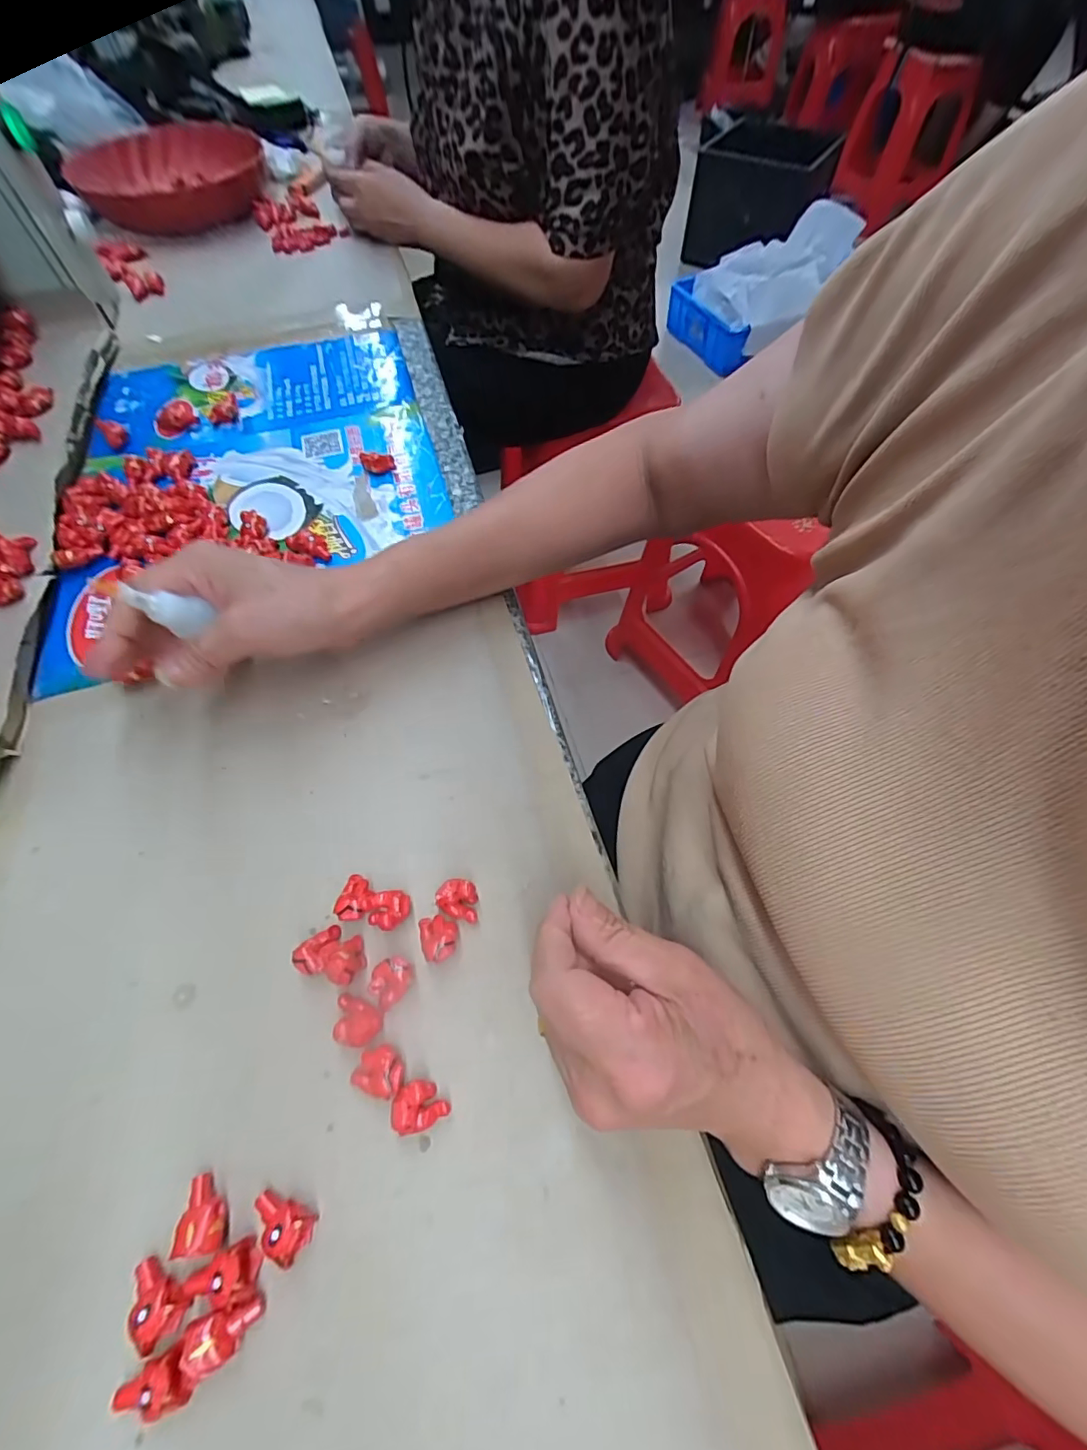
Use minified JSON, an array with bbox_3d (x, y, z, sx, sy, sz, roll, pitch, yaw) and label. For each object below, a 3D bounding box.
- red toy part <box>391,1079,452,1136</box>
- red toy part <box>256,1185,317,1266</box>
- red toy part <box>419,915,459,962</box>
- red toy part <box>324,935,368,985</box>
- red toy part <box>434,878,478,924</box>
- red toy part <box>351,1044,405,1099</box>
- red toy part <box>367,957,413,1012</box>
[{"bbox_3d":[-0.054,0.165,0.228,0.022,0.013,0.018,-22,63,-11],"label":"red toy part"},{"bbox_3d":[-0.106,0.198,0.209,0.026,0.013,0.015,25,65,14],"label":"red toy part"},{"bbox_3d":[-0.051,0.105,0.259,0.018,0.013,0.022,-13,62,-6],"label":"red toy part"},{"bbox_3d":[-0.095,0.112,0.252,0.017,0.018,0.022,9,62,6],"label":"red toy part"},{"bbox_3d":[-0.043,0.089,0.269,0.021,0.013,0.018,13,62,8],"label":"red toy part"},{"bbox_3d":[-0.073,0.154,0.234,0.023,0.012,0.019,16,63,9],"label":"red toy part"},{"bbox_3d":[-0.073,0.121,0.251,0.021,0.013,0.018,-41,68,-19],"label":"red toy part"}]

